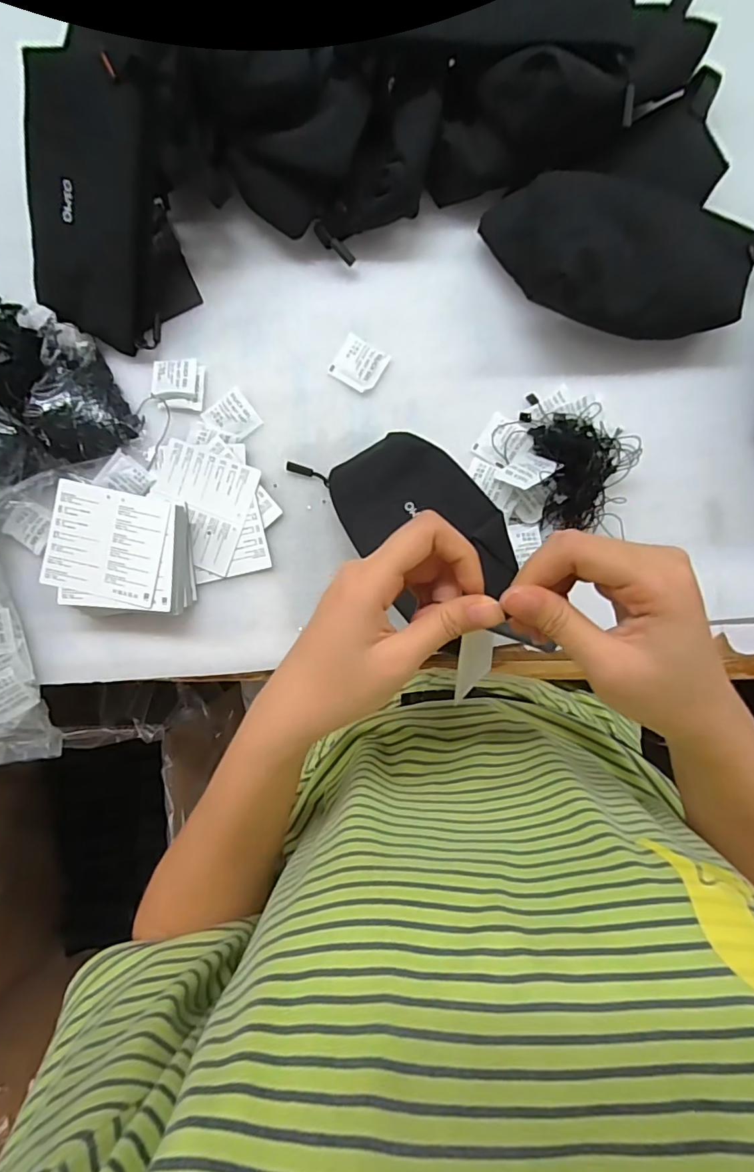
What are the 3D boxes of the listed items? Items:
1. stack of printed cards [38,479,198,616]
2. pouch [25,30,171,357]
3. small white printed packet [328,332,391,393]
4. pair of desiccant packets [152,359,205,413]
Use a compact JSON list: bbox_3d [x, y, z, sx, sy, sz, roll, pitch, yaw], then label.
[{"bbox_3d":[-0.222,-0.030,0.434,0.115,0.035,0.109,1,91,3],"label":"stack of printed cards"},{"bbox_3d":[-0.220,-0.288,0.385,0.097,0.024,0.178,20,128,-4],"label":"pouch"},{"bbox_3d":[-0.016,-0.194,0.437,0.043,0.005,0.040,34,93,2],"label":"small white printed packet"},{"bbox_3d":[-0.177,-0.180,0.443,0.047,0.007,0.044,4,91,3],"label":"pair of desiccant packets"}]

